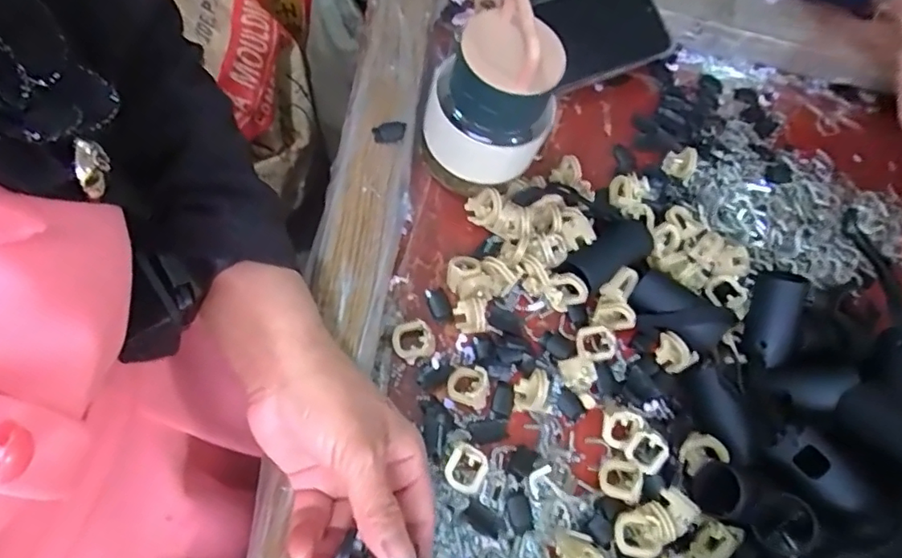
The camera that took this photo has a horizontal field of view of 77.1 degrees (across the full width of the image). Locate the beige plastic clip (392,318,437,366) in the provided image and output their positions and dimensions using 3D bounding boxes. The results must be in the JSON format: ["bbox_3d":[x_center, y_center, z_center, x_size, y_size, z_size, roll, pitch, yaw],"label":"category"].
[{"bbox_3d":[-0.023,0.038,0.350,0.025,0.009,0.025,0,79,0],"label":"beige plastic clip"}]

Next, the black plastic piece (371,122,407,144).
[{"bbox_3d":[-0.042,-0.102,0.391,0.023,0.004,0.014,-8,68,-14],"label":"black plastic piece"}]

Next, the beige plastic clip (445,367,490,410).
[{"bbox_3d":[0.011,0.064,0.342,0.025,0.014,0.022,27,65,2],"label":"beige plastic clip"}]

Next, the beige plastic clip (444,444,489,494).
[{"bbox_3d":[0.008,0.109,0.324,0.022,0.010,0.024,29,65,3],"label":"beige plastic clip"}]

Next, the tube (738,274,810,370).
[{"bbox_3d":[0.212,0.025,0.372,0.029,0.063,0.025,2,21,-3],"label":"tube"}]

